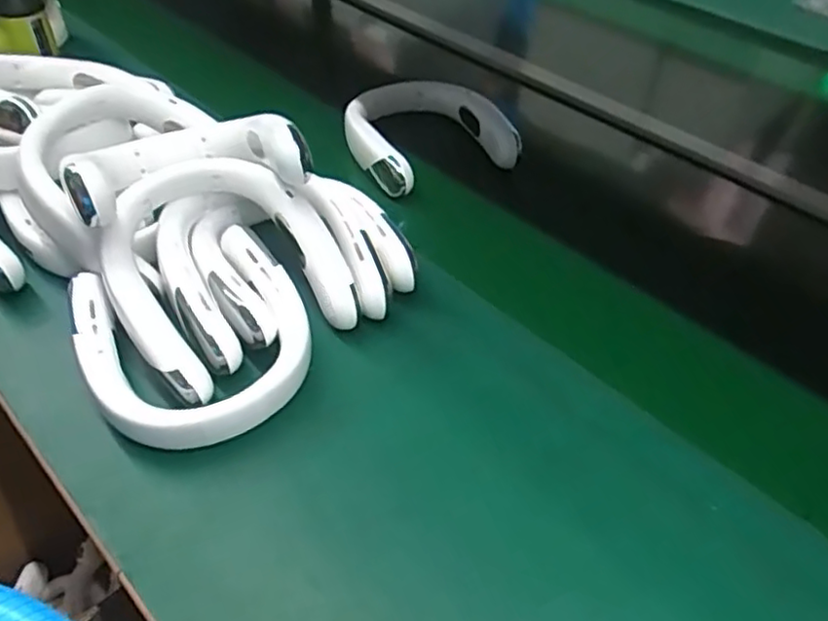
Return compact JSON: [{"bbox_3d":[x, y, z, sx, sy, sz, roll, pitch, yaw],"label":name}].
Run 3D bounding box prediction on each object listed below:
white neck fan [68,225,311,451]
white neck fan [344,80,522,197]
[{"bbox_3d":[-0.187,0.024,0.566,0.177,0.057,0.188,-21,51,-21],"label":"white neck fan"},{"bbox_3d":[0.013,-0.227,0.840,0.198,0.063,0.188,-19,50,-20],"label":"white neck fan"}]

